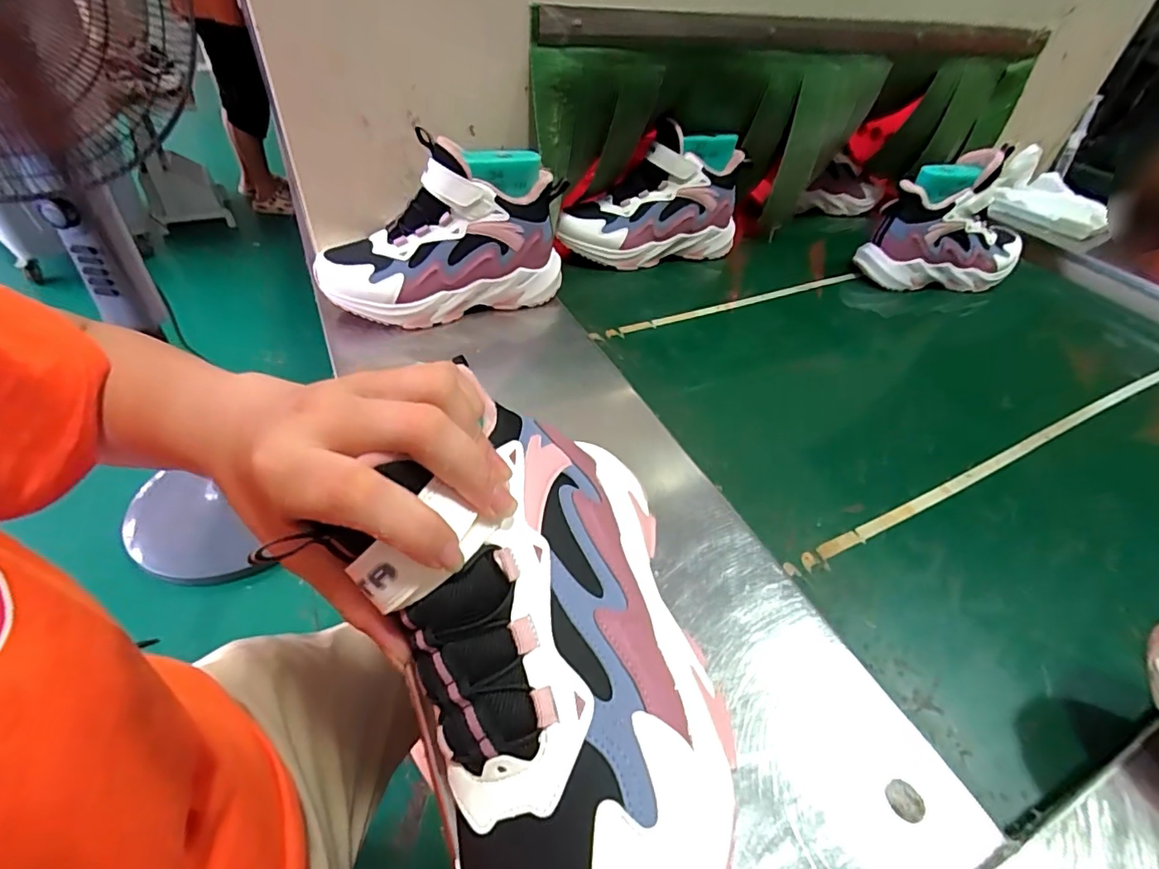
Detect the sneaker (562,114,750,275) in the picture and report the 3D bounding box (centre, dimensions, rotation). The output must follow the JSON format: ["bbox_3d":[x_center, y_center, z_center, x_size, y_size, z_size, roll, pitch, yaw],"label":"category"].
[{"bbox_3d":[0.096,-0.302,0.685,0.233,0.144,0.077,-13,47,-20],"label":"sneaker"}]

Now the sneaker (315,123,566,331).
[{"bbox_3d":[-0.129,-0.189,0.510,0.231,0.133,0.080,-13,47,-21],"label":"sneaker"}]

